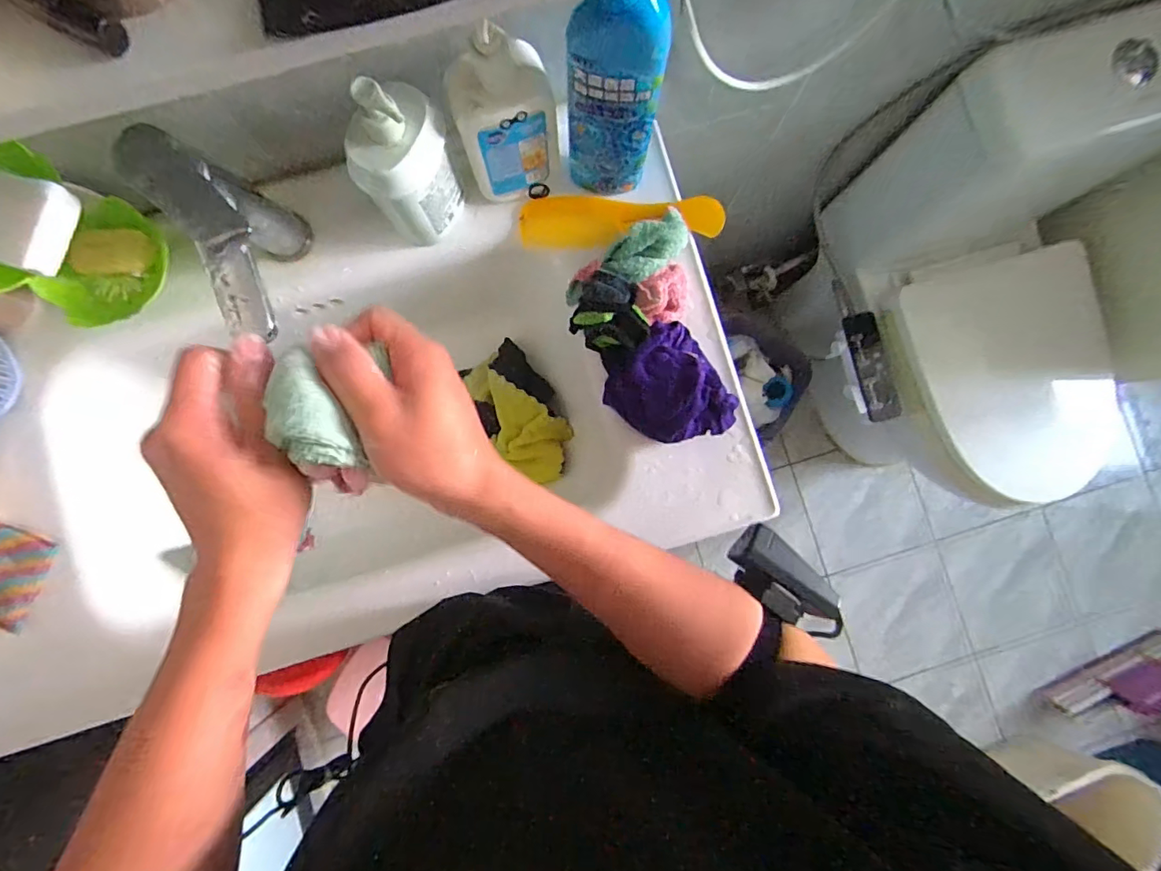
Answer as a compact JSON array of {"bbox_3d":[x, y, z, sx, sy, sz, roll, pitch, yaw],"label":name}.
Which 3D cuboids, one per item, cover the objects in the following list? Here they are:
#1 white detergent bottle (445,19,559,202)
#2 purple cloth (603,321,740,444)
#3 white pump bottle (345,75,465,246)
[{"bbox_3d":[-0.066,-0.268,0.448,0.089,0.157,0.049,-12,87,-2],"label":"white detergent bottle"},{"bbox_3d":[0.090,-0.040,0.487,0.110,0.047,0.101,41,86,1],"label":"purple cloth"},{"bbox_3d":[-0.148,-0.229,0.441,0.084,0.165,0.056,-42,88,-4],"label":"white pump bottle"}]

